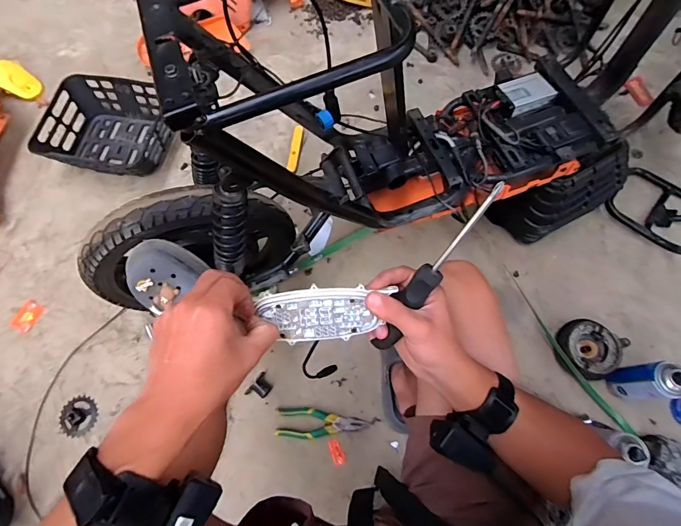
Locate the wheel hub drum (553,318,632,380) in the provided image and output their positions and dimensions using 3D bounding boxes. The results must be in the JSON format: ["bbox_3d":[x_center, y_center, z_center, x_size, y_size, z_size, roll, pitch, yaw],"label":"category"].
[{"bbox_3d":[0.536,0.185,0.835,0.129,0.044,0.118,-1,72,2],"label":"wheel hub drum"}]

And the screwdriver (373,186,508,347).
[{"bbox_3d":[0.089,0.007,0.367,0.022,0.030,0.189,37,113,13],"label":"screwdriver"}]

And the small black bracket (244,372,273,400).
[{"bbox_3d":[-0.179,0.280,0.869,0.041,0.015,0.060,40,77,15],"label":"small black bracket"}]

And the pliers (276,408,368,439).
[{"bbox_3d":[-0.040,0.348,0.840,0.194,0.027,0.059,3,71,4],"label":"pliers"}]

